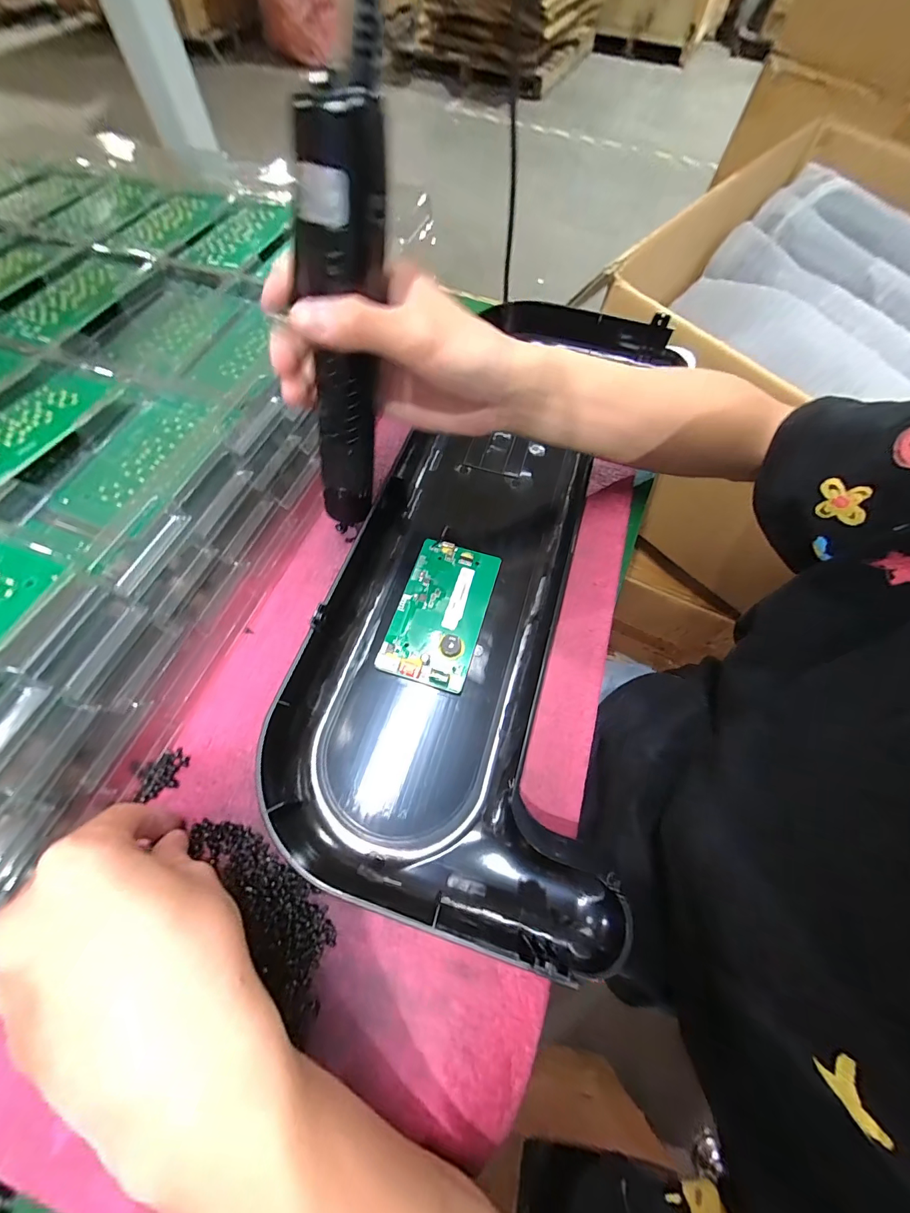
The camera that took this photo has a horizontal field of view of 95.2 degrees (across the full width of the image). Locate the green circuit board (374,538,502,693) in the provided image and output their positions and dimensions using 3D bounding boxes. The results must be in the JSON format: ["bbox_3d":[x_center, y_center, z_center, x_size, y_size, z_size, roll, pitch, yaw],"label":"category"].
[{"bbox_3d":[-0.009,0.002,0.293,0.060,0.011,0.106,16,66,6],"label":"green circuit board"}]

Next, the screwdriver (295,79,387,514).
[{"bbox_3d":[-0.063,-0.131,0.229,0.034,0.198,0.029,26,51,9],"label":"screwdriver"}]

